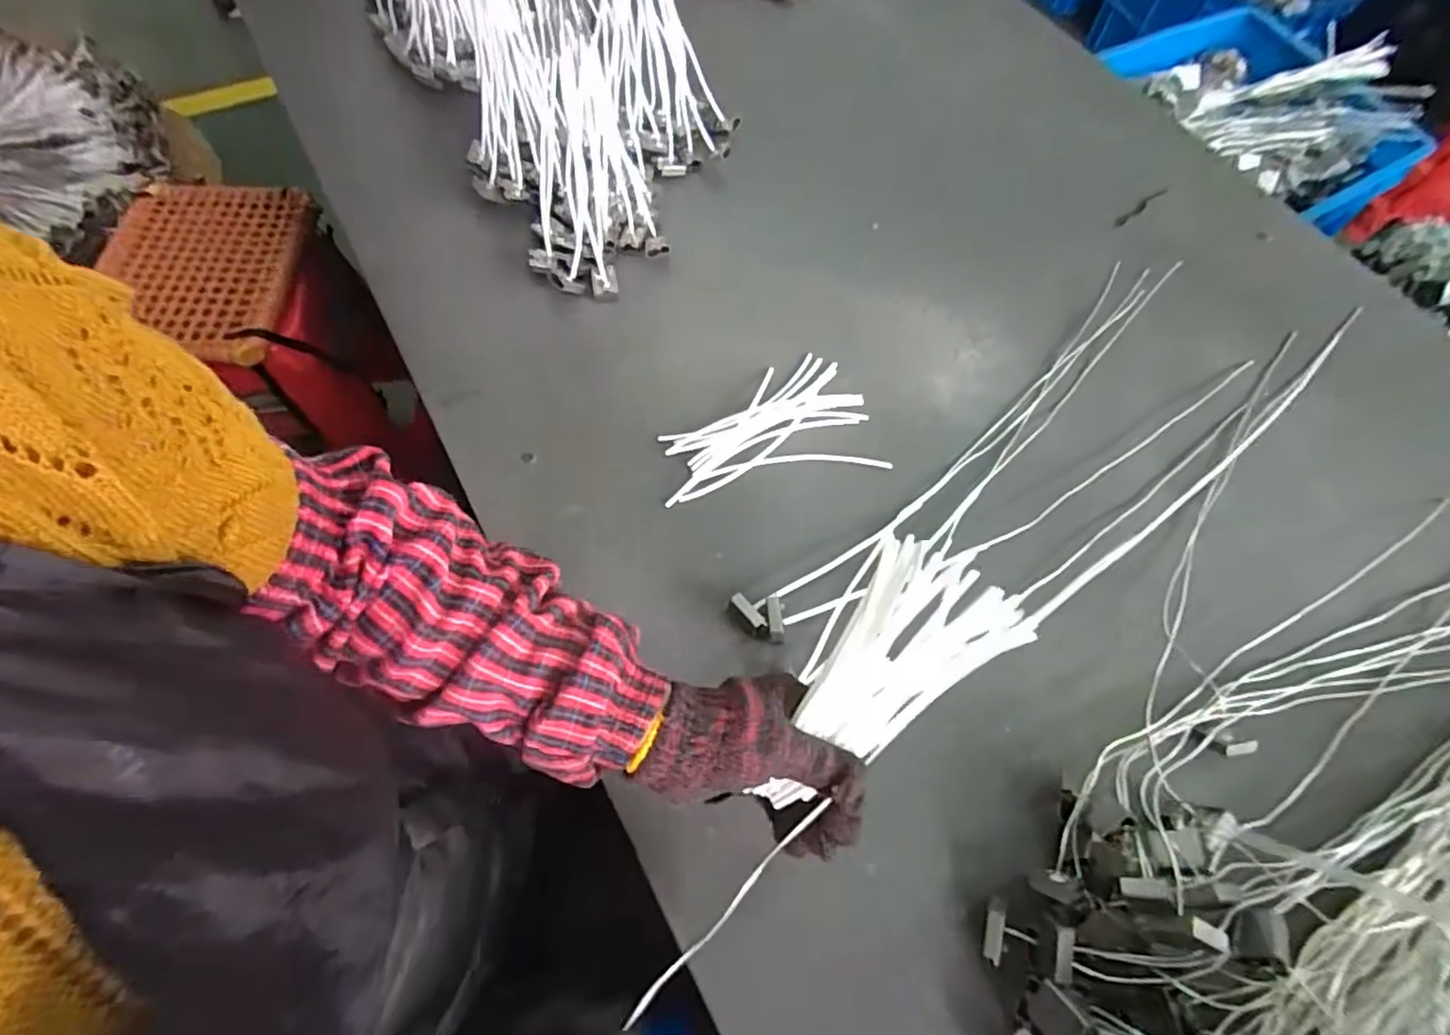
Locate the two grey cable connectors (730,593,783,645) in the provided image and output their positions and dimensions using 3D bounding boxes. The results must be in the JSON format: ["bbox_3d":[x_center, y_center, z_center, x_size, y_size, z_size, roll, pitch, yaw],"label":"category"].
[{"bbox_3d":[0.027,0.083,0.526,0.043,0.023,0.032,6,64,1],"label":"two grey cable connectors"}]

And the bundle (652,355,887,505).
[{"bbox_3d":[0.039,-0.091,0.619,0.198,0.013,0.130,-10,69,-6],"label":"bundle"}]

